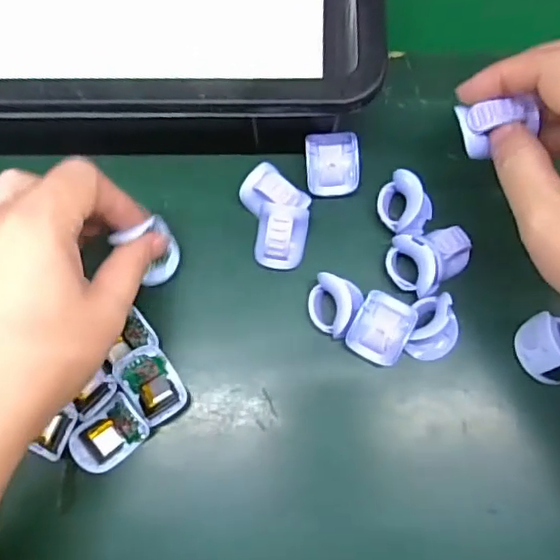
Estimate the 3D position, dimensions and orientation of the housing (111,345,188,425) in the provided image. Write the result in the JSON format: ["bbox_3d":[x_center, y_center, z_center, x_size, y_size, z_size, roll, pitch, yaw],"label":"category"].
[{"bbox_3d":[-0.074,0.061,0.345,0.029,0.013,0.043,-32,78,-6],"label":"housing"}]

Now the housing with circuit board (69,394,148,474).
[{"bbox_3d":[-0.097,0.088,0.338,0.042,0.017,0.029,-43,80,-8],"label":"housing with circuit board"}]

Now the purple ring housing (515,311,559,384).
[{"bbox_3d":[0.154,0.038,0.335,0.034,0.022,0.035,9,77,3],"label":"purple ring housing"}]

